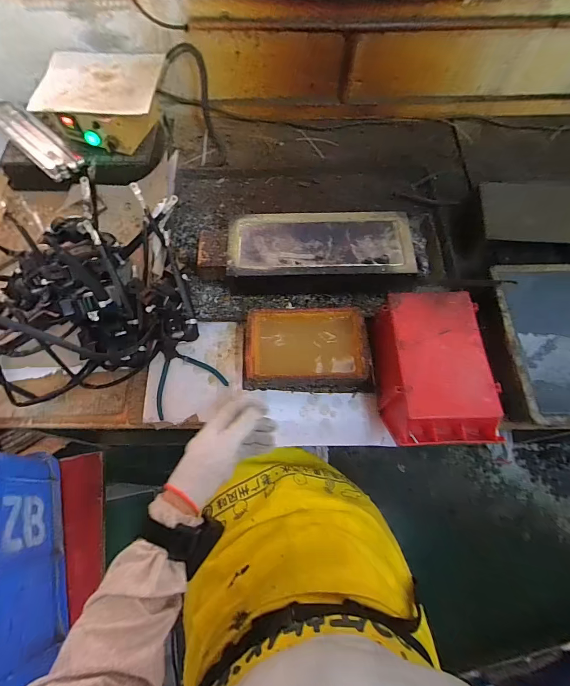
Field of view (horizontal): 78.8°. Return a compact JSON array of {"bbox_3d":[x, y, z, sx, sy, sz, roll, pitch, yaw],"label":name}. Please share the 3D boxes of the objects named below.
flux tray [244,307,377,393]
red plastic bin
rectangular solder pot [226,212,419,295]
[{"bbox_3d":[0.036,0.012,0.612,0.205,0.069,0.137,1,67,0],"label":"flux tray"},{"bbox_3d":[0.235,0.042,0.558,0.160,0.104,0.237,-3,67,-1],"label":"red plastic bin"},{"bbox_3d":[0.067,-0.169,0.681,0.346,0.094,0.150,1,67,0],"label":"rectangular solder pot"}]

